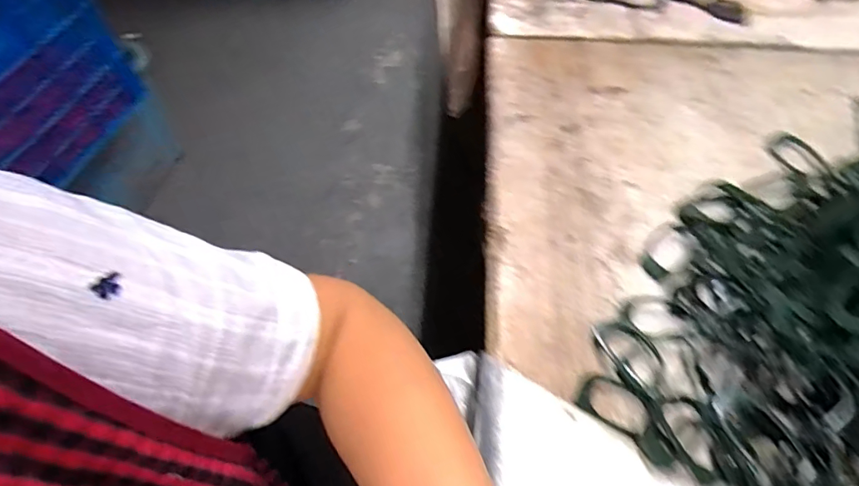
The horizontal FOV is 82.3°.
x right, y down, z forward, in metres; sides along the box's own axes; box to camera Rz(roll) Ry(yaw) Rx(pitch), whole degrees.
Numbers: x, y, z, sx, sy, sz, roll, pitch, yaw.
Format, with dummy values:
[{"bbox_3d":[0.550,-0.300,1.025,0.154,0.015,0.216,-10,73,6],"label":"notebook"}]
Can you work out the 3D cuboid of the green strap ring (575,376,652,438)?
[{"bbox_3d":[0.164,0.140,0.429,0.061,0.009,0.042,28,62,16],"label":"green strap ring"}]

